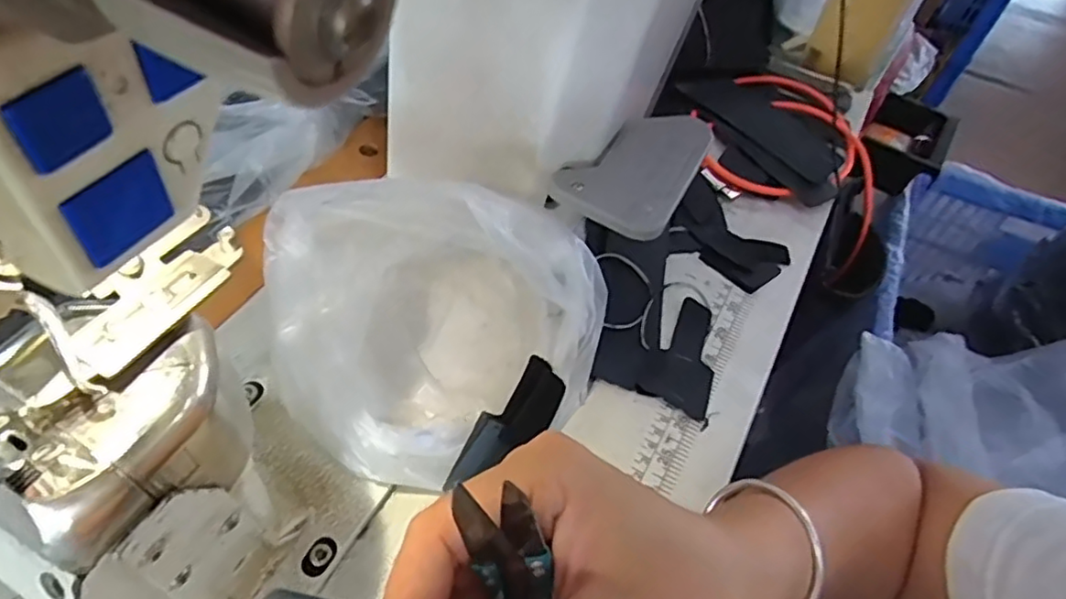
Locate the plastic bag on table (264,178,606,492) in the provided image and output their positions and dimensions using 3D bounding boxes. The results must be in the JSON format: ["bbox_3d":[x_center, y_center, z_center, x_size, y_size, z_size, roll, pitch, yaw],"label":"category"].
[{"bbox_3d":[-0.046,0.012,0.341,0.180,0.106,0.139,-21,56,-19],"label":"plastic bag on table"}]

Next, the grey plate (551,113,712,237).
[{"bbox_3d":[0.067,-0.082,0.372,0.064,0.014,0.104,25,56,23],"label":"grey plate"}]

